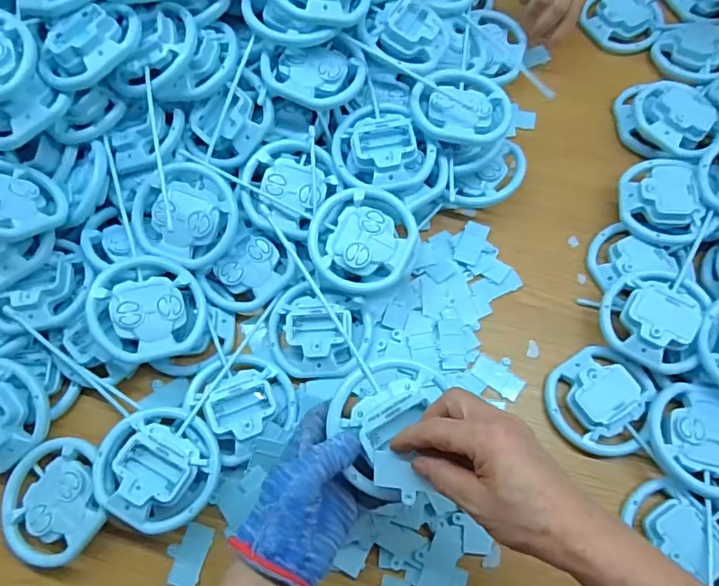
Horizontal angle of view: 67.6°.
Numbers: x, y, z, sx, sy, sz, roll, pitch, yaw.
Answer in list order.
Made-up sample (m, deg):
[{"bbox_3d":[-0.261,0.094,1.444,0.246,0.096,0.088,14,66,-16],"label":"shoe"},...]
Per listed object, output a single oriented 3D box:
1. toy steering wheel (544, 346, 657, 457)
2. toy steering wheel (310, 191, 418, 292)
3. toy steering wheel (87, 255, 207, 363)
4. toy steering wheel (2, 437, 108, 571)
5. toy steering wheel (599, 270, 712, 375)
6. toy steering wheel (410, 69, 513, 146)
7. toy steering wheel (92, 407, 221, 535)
[{"bbox_3d":[0.229,0.101,0.513,0.094,0.030,0.098,0,69,0],"label":"toy steering wheel"},{"bbox_3d":[0.004,-0.051,0.517,0.100,0.022,0.097,0,69,0],"label":"toy steering wheel"},{"bbox_3d":[-0.196,0.014,0.502,0.100,0.014,0.097,7,73,-23],"label":"toy steering wheel"},{"bbox_3d":[-0.265,0.182,0.472,0.088,0.035,0.101,-14,70,-5],"label":"toy steering wheel"},{"bbox_3d":[0.283,0.022,0.516,0.087,0.027,0.096,19,70,7],"label":"toy steering wheel"},{"bbox_3d":[0.105,-0.193,0.555,0.100,0.016,0.085,16,70,7],"label":"toy steering wheel"},{"bbox_3d":[-0.173,0.149,0.463,0.099,0.034,0.096,0,69,0],"label":"toy steering wheel"}]

